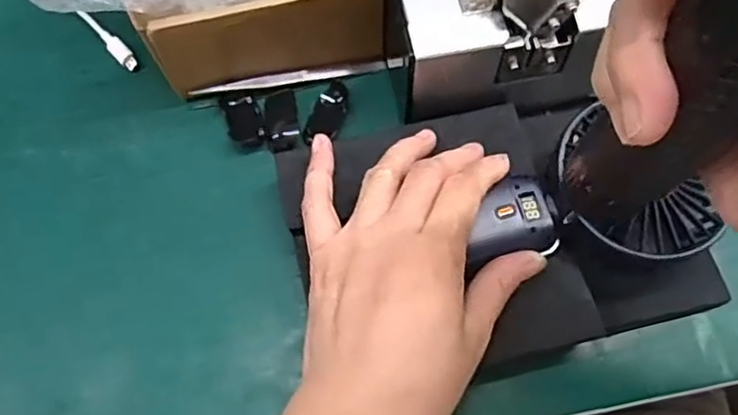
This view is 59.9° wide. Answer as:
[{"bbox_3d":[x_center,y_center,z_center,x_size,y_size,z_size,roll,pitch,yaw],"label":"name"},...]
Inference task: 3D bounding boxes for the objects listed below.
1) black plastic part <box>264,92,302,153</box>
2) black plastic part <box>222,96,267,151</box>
[{"bbox_3d":[-0.053,-0.053,0.389,0.019,0.010,0.039,-10,66,-3],"label":"black plastic part"},{"bbox_3d":[-0.075,-0.052,0.386,0.021,0.005,0.037,-15,66,-5],"label":"black plastic part"}]

